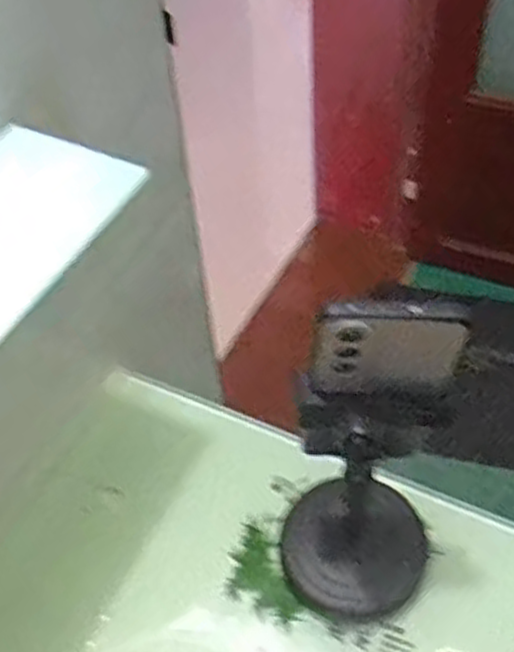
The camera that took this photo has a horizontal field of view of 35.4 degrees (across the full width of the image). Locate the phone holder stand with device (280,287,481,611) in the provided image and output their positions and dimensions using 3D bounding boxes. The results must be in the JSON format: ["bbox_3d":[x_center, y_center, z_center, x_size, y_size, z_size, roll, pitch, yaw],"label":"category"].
[{"bbox_3d":[0.064,0.085,0.499,0.107,0.282,0.092,-5,50,1],"label":"phone holder stand with device"}]

